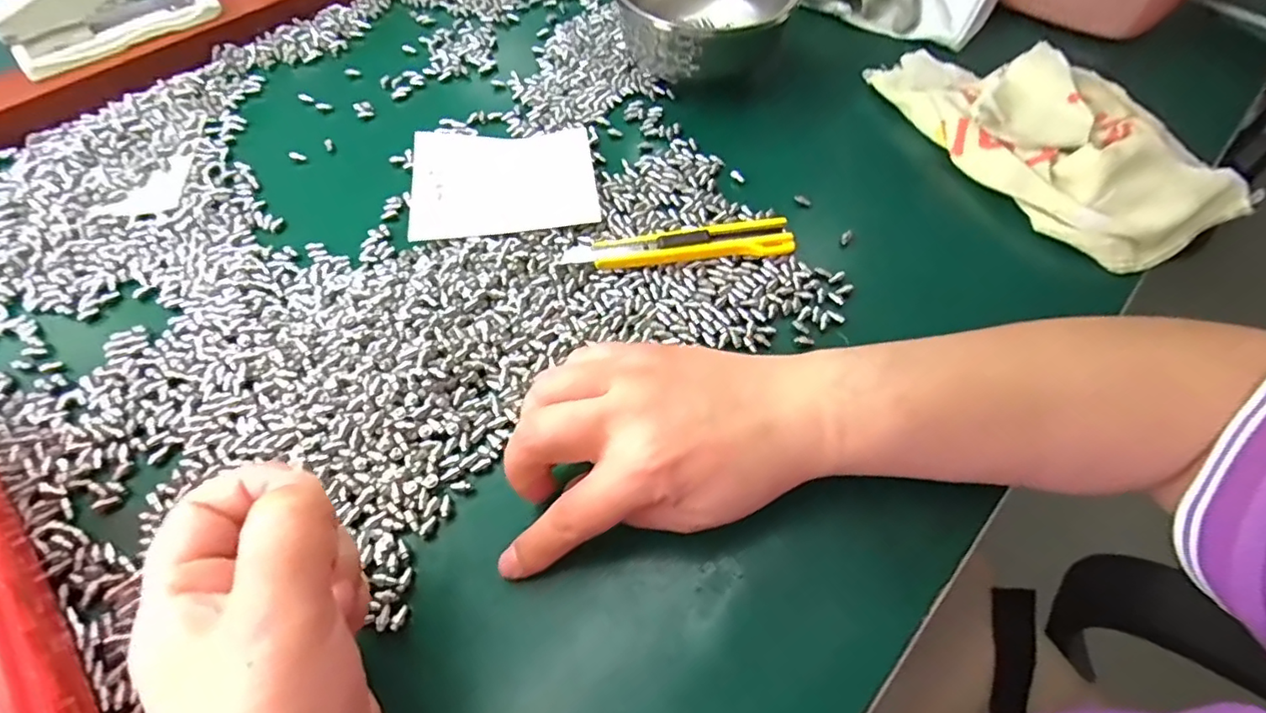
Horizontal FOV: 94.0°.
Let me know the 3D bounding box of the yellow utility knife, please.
[{"bbox_3d":[0.027,-0.065,0.339,0.127,0.014,0.023,-5,58,-5],"label":"yellow utility knife"}]

